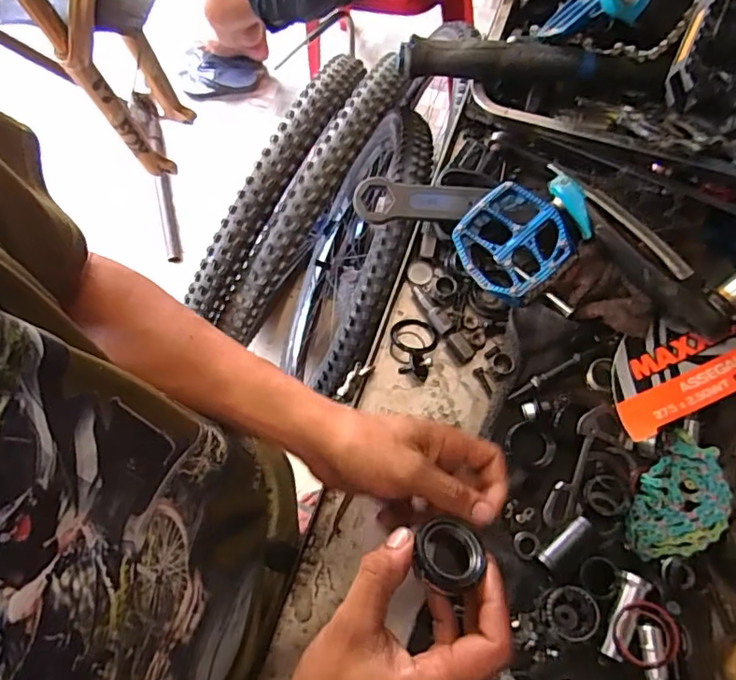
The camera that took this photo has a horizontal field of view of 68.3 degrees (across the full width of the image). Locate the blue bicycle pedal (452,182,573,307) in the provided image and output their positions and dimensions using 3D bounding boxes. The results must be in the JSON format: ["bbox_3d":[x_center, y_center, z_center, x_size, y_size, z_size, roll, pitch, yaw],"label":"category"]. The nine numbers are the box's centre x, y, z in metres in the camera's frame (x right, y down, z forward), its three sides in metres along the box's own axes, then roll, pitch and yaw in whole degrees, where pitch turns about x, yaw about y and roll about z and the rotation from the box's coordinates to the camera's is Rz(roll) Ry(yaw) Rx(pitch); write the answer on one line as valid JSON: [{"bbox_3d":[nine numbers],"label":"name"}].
[{"bbox_3d":[0.143,-0.097,0.544,0.100,0.017,0.101,-45,80,15],"label":"blue bicycle pedal"}]

